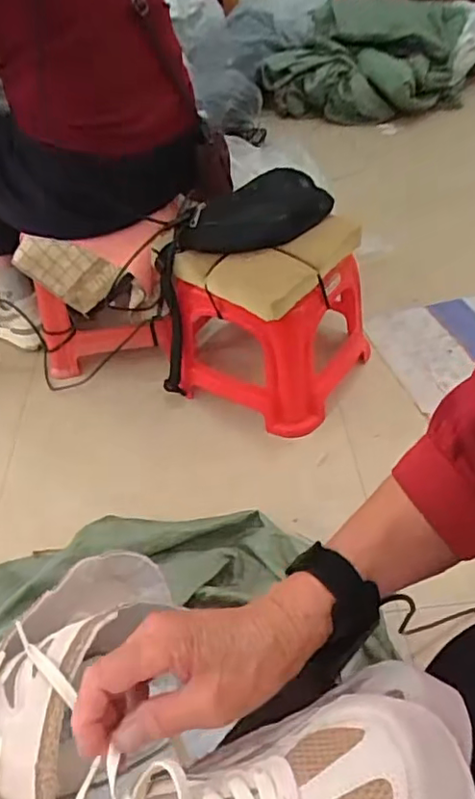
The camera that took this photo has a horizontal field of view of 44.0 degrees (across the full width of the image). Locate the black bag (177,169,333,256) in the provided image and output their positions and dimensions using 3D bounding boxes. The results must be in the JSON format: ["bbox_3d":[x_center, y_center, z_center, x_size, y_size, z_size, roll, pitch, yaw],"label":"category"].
[{"bbox_3d":[0.033,-0.294,0.926,0.259,0.090,0.095,-20,46,-14],"label":"black bag"}]

